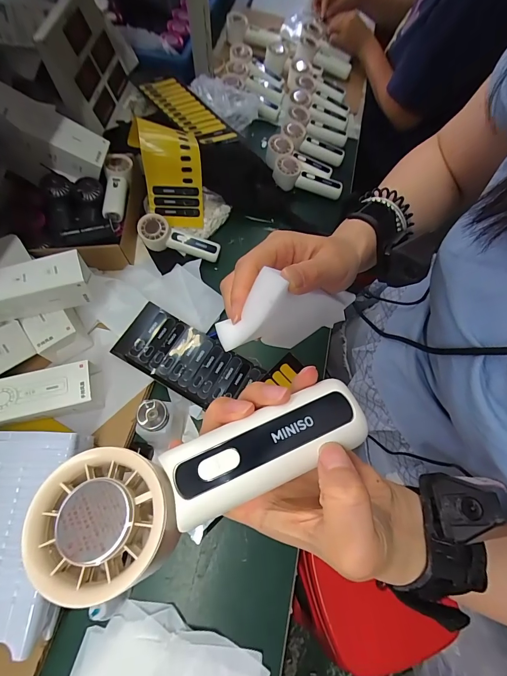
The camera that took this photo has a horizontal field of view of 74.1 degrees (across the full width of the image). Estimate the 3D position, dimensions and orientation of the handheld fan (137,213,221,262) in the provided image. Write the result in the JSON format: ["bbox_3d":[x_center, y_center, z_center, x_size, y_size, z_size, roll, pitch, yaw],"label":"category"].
[{"bbox_3d":[-0.148,-0.193,0.671,0.160,0.055,0.054,16,67,-11],"label":"handheld fan"}]

